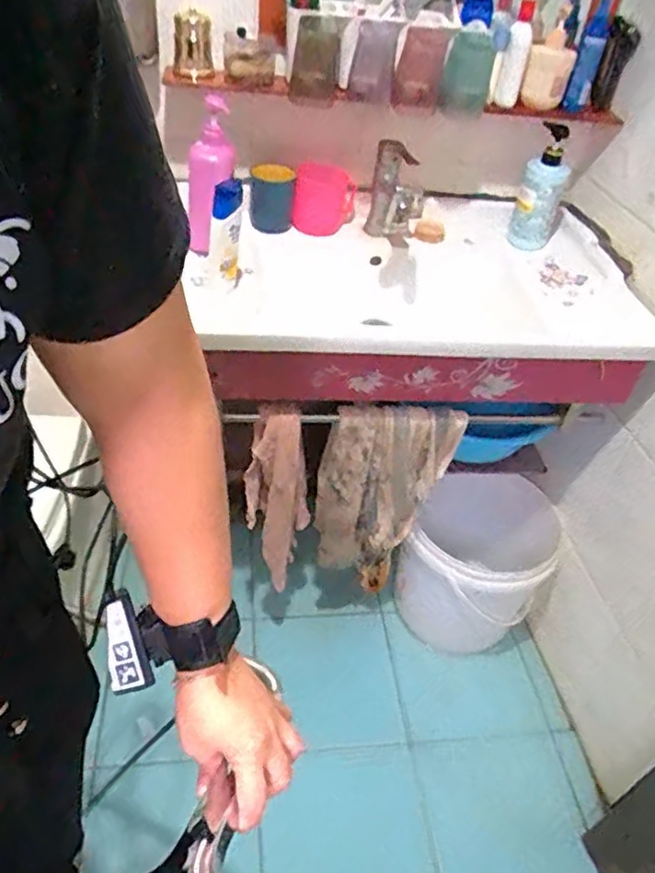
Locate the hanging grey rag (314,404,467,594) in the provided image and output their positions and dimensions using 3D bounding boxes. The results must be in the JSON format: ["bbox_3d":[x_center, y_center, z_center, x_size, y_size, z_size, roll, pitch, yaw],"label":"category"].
[{"bbox_3d":[0.094,0.140,1.196,0.228,0.495,0.068,-5,43,-14],"label":"hanging grey rag"}]

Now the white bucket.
[{"bbox_3d":[0.322,0.274,1.382,0.291,0.285,0.332,22,43,16],"label":"white bucket"}]

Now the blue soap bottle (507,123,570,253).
[{"bbox_3d":[0.393,-0.452,1.147,0.081,0.202,0.086,19,42,12],"label":"blue soap bottle"}]

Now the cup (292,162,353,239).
[{"bbox_3d":[-0.006,-0.422,1.136,0.107,0.117,0.077,5,41,-3],"label":"cup"}]

